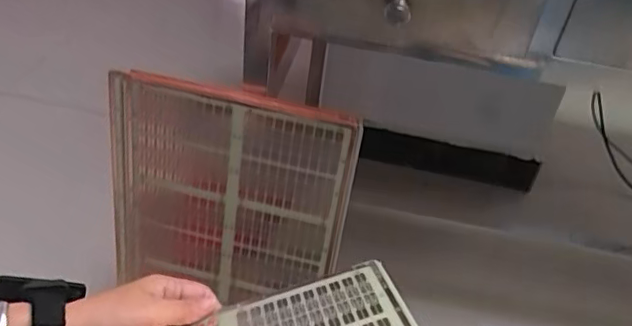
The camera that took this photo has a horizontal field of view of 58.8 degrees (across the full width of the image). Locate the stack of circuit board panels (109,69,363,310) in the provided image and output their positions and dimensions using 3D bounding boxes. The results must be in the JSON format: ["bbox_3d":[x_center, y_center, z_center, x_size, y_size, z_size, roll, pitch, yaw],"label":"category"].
[{"bbox_3d":[-0.115,0.047,0.697,0.301,0.296,0.024,12,28,7],"label":"stack of circuit board panels"}]

